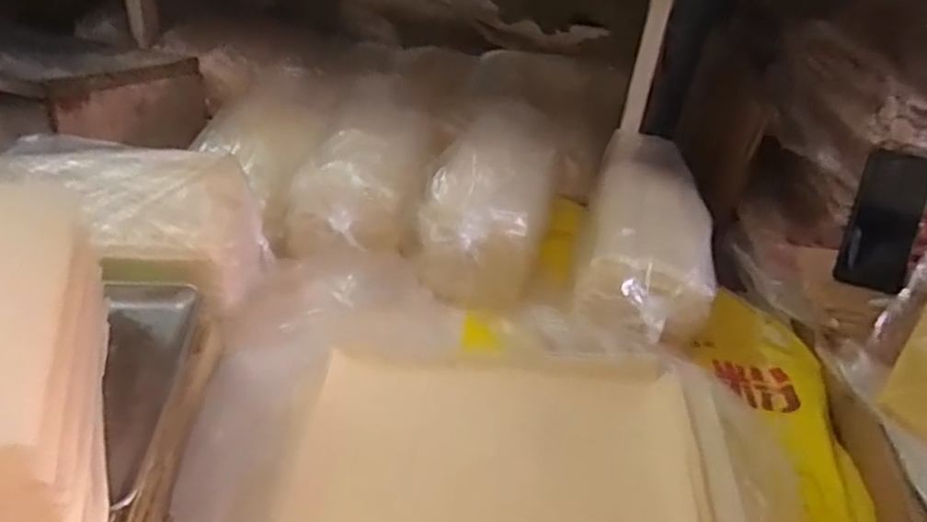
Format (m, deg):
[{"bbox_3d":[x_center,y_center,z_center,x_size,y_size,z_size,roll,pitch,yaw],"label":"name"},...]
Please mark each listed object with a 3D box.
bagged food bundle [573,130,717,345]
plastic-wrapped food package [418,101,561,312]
[{"bbox_3d":[0.212,-0.036,0.833,0.141,0.100,0.320,10,35,4],"label":"bagged food bundle"},{"bbox_3d":[0.046,-0.091,0.881,0.143,0.127,0.311,16,36,13],"label":"plastic-wrapped food package"}]

